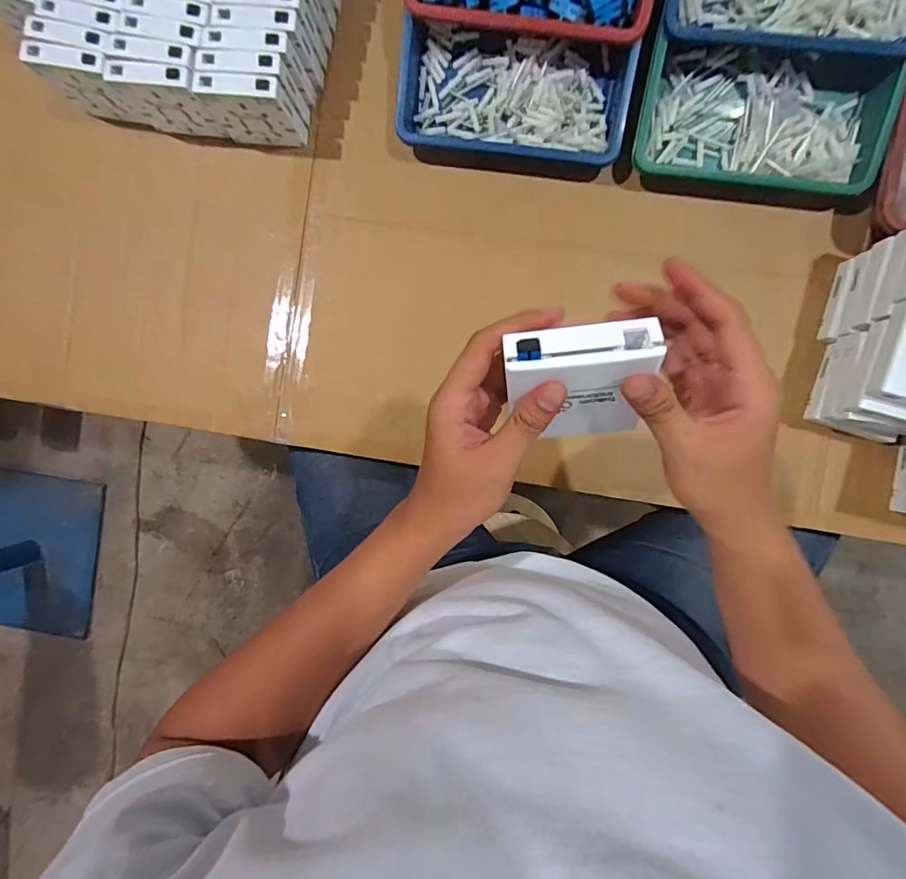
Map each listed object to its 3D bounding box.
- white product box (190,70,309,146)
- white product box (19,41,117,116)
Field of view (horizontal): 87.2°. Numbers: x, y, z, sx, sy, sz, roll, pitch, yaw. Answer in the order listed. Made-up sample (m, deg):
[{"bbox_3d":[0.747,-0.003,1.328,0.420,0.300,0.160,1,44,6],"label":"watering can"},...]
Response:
[{"bbox_3d":[-0.212,-0.349,0.509,0.087,0.082,0.024,5,92,4],"label":"white product box"},{"bbox_3d":[-0.390,-0.381,0.517,0.085,0.083,0.024,12,93,3],"label":"white product box"}]

